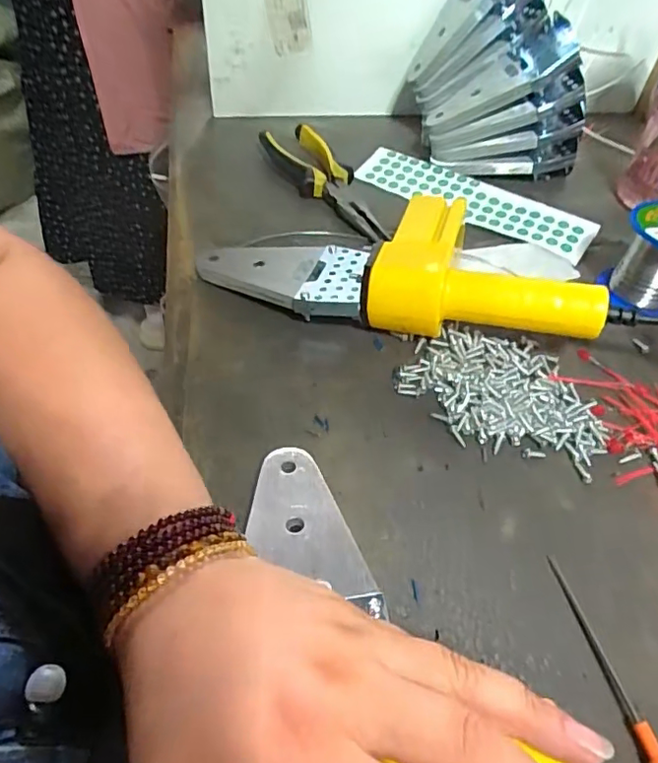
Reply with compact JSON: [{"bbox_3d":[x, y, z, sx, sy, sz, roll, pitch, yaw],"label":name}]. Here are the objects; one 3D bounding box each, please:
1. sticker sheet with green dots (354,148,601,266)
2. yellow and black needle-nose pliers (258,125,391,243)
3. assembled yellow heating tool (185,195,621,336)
[{"bbox_3d":[0.129,-0.165,0.498,0.213,0.010,0.058,31,68,22],"label":"sticker sheet with green dots"},{"bbox_3d":[-0.002,-0.182,0.490,0.048,0.027,0.168,-24,55,-22],"label":"yellow and black needle-nose pliers"},{"bbox_3d":[0.042,-0.084,0.388,0.270,0.055,0.107,10,49,5],"label":"assembled yellow heating tool"}]

